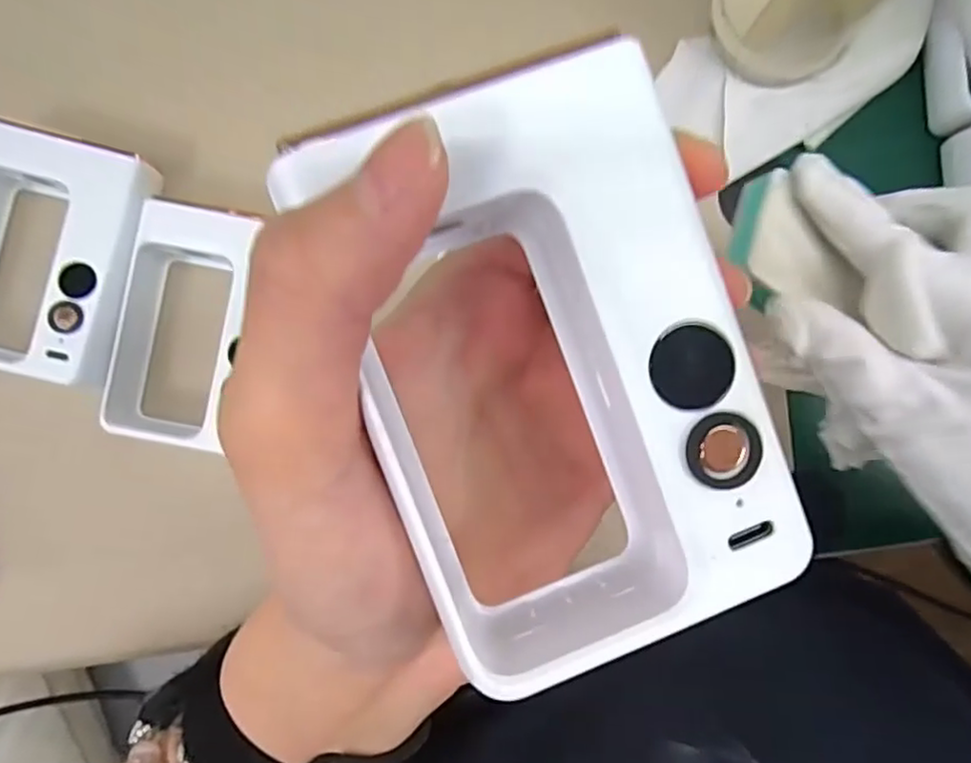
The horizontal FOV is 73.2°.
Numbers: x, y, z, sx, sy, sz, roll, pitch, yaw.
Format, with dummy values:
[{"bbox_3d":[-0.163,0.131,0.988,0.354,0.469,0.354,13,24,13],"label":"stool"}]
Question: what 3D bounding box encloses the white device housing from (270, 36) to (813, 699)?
[{"bbox_3d":[0.013,-0.001,0.112,0.064,0.031,0.092,-19,90,-3],"label":"white device housing"}]

